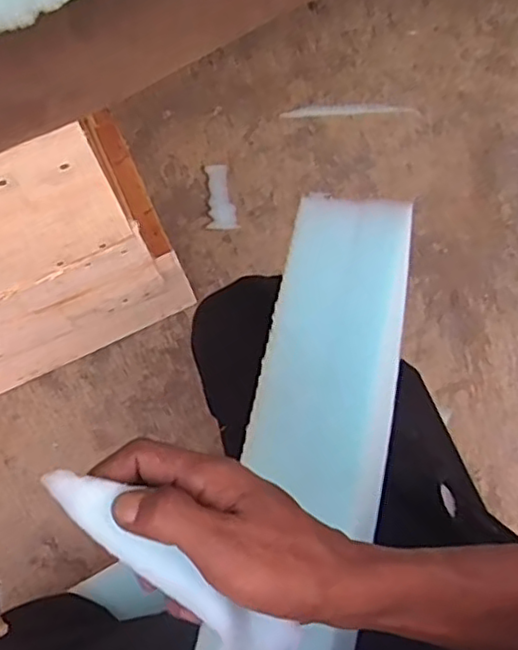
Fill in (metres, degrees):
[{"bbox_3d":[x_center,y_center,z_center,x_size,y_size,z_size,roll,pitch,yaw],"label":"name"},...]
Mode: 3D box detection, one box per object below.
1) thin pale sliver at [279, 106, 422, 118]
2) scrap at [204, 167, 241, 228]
[{"bbox_3d":[0.134,-0.309,0.911,0.196,0.009,0.021,-2,71,0],"label":"thin pale sliver"},{"bbox_3d":[-0.054,-0.177,0.875,0.038,0.008,0.099,-7,71,-1],"label":"scrap"}]

